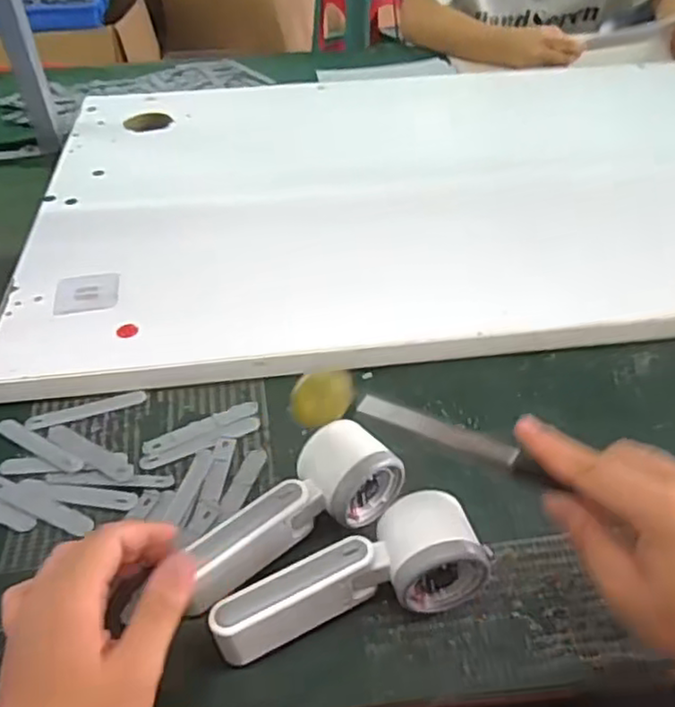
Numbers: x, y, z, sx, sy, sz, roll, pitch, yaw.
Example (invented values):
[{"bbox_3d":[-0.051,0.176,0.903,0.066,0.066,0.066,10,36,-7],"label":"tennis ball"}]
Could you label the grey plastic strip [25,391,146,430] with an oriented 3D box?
[{"bbox_3d":[-0.214,0.048,0.577,0.097,0.005,0.017,-15,45,-13],"label":"grey plastic strip"}]

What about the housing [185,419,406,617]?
[{"bbox_3d":[-0.032,0.102,0.446,0.155,0.059,0.053,-31,50,-21],"label":"housing"}]

